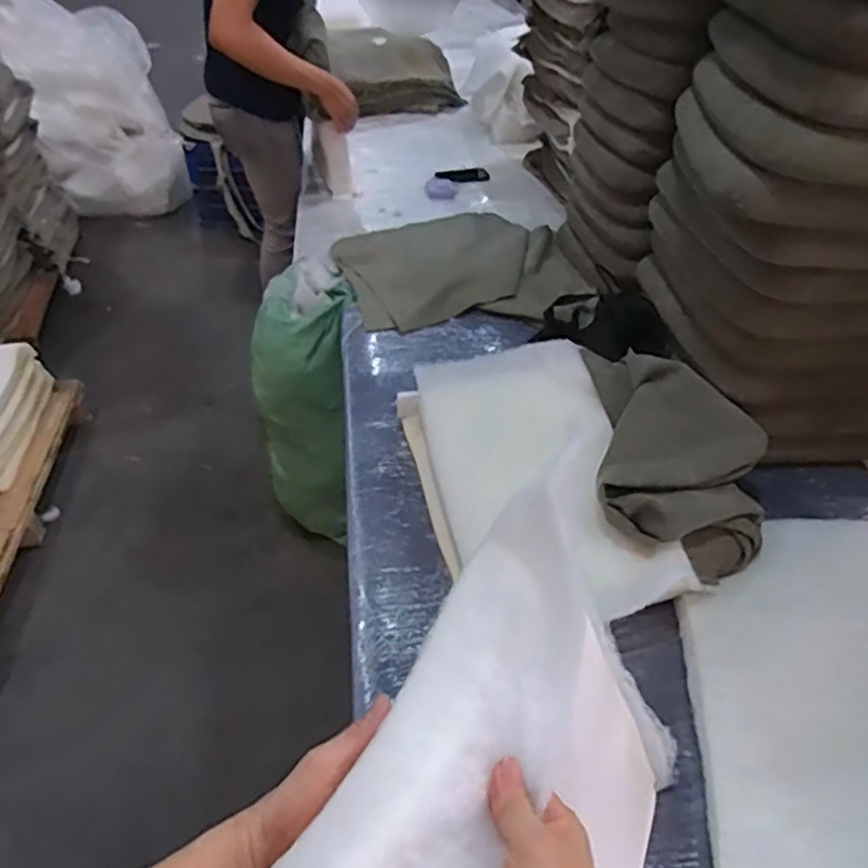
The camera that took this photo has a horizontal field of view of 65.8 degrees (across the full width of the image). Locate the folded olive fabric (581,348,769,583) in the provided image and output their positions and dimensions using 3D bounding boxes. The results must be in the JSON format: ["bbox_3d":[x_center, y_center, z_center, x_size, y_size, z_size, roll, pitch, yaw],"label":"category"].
[{"bbox_3d":[0.372,0.024,1.054,0.234,0.099,0.407,5,44,4],"label":"folded olive fabric"}]

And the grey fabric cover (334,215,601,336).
[{"bbox_3d":[0.067,-0.403,1.616,0.554,0.051,0.535,-13,46,-15],"label":"grey fabric cover"}]

